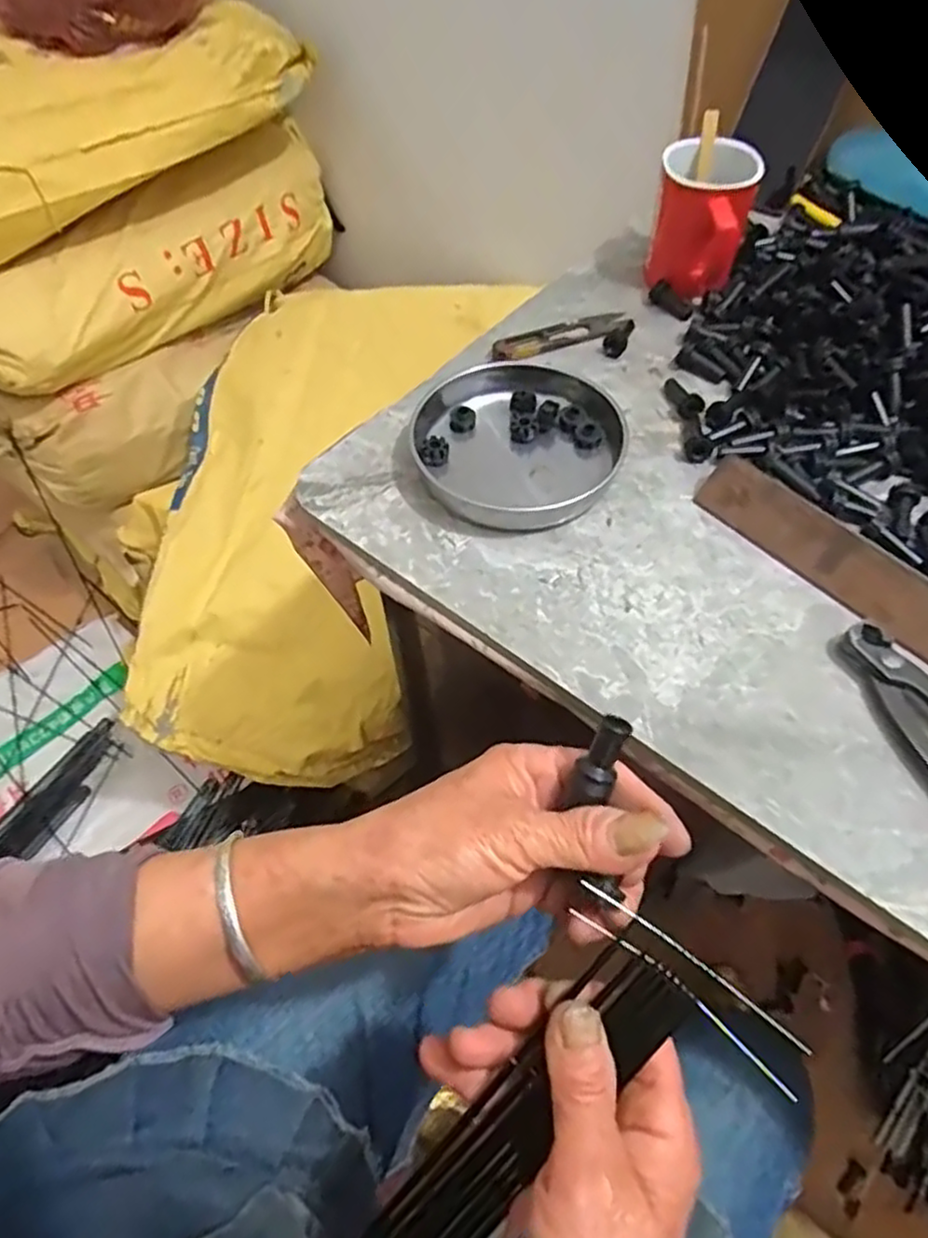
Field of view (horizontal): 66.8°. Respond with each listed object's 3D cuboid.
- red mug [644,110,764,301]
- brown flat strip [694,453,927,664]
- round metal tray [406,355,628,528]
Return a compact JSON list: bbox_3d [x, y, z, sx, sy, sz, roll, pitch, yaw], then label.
[{"bbox_3d":[0.186,-0.312,0.558,0.072,0.085,0.115,11,58,9],"label":"red mug"},{"bbox_3d":[0.217,-0.035,0.411,0.180,0.004,0.037,44,110,26],"label":"brown flat strip"},{"bbox_3d":[0.038,-0.123,0.478,0.140,0.022,0.141,-1,56,1],"label":"round metal tray"}]

